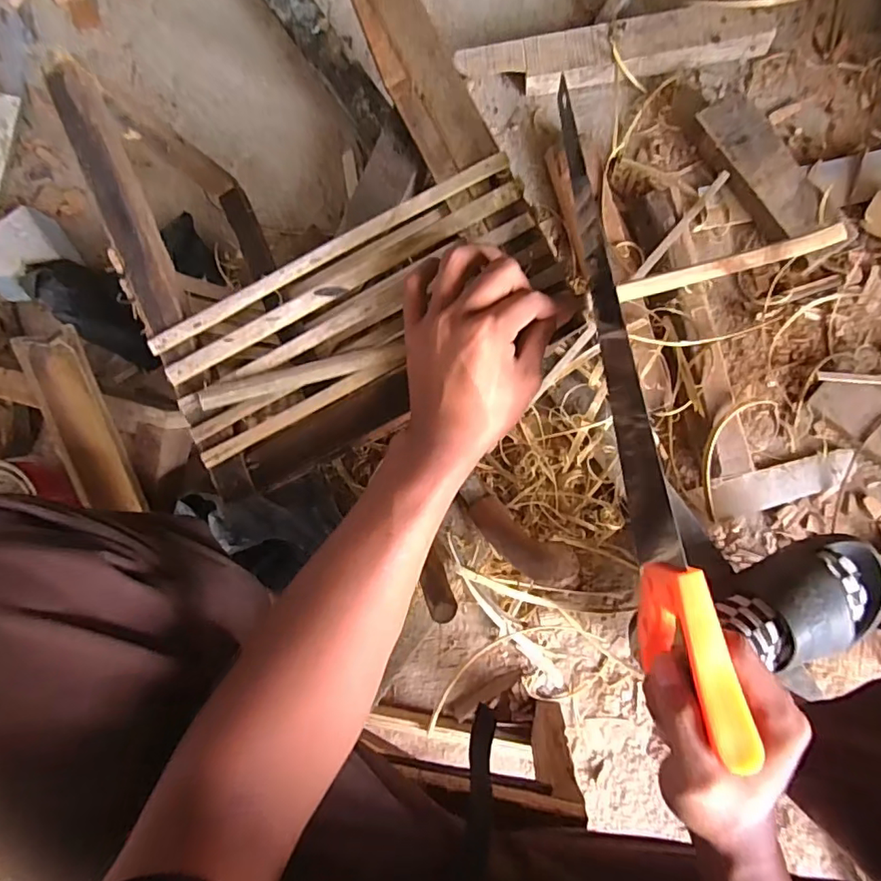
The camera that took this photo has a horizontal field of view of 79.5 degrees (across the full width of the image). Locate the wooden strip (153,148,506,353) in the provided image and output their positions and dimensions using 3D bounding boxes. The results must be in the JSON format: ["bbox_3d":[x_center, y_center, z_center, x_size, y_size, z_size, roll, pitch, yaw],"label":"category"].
[{"bbox_3d":[-0.087,-0.135,0.388,0.288,0.011,0.016,-26,84,4],"label":"wooden strip"}]

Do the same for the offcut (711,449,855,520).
[{"bbox_3d":[0.427,0.057,0.665,0.167,0.023,0.051,-15,85,5],"label":"offcut"}]

